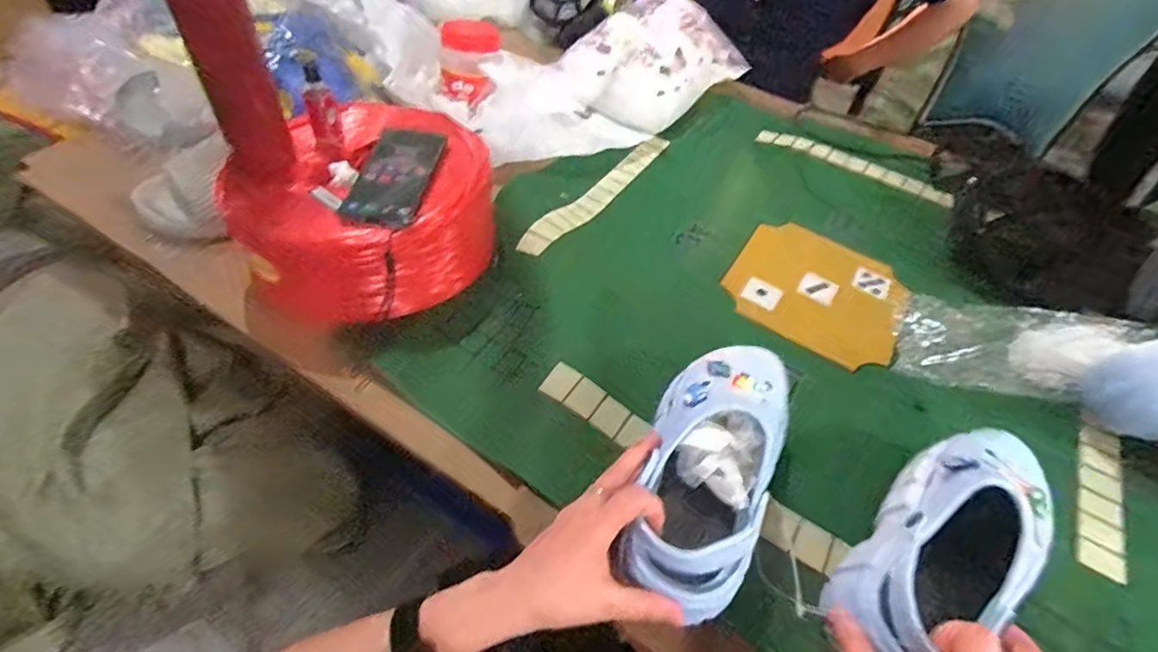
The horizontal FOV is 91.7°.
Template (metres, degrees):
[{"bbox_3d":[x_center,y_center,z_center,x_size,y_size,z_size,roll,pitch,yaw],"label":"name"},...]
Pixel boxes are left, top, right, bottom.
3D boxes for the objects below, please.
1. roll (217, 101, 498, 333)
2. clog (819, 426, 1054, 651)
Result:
[{"bbox_3d":[-0.231,-0.138,0.661,0.244,0.143,0.234,2,49,-3],"label":"roll"},{"bbox_3d":[0.295,0.167,0.442,0.250,0.094,0.097,-24,55,-34],"label":"clog"}]

